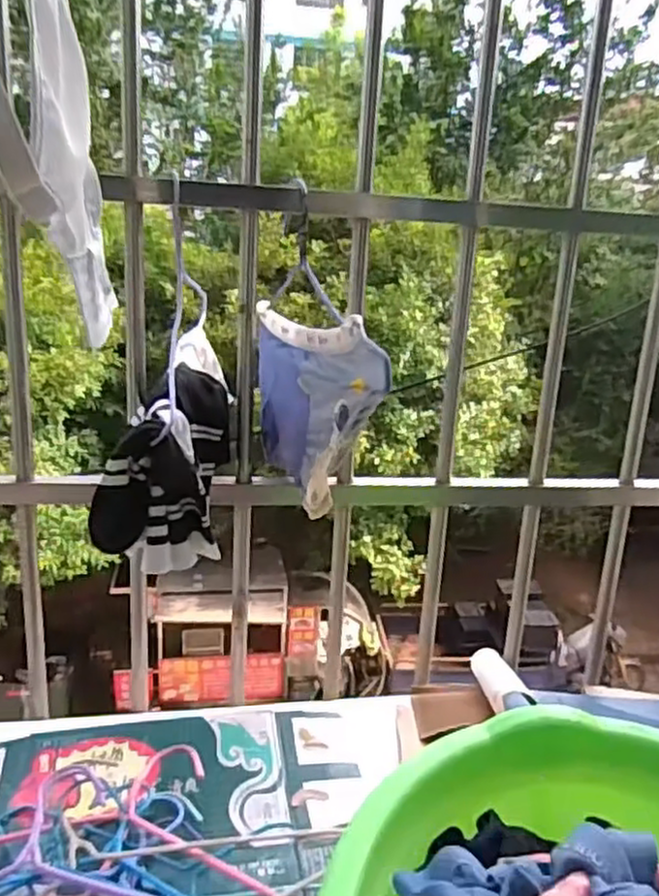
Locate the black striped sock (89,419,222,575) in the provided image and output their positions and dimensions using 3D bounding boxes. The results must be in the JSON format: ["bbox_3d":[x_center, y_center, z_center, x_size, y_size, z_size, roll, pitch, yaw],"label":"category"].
[{"bbox_3d":[-0.154,0.046,0.660,0.116,0.146,0.037,-13,23,-43],"label":"black striped sock"}]

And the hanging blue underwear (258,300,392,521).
[{"bbox_3d":[-0.023,-0.044,0.746,0.038,0.188,0.335,-2,18,-17],"label":"hanging blue underwear"}]

